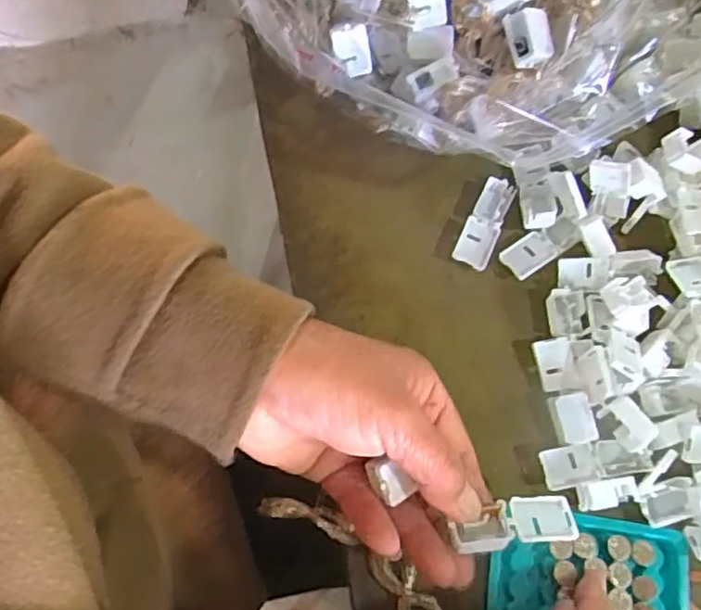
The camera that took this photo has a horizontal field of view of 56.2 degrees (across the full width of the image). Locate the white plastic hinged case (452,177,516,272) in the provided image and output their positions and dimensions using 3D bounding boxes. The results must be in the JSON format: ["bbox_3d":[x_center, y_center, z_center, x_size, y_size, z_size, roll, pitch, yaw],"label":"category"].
[{"bbox_3d":[0.074,-0.044,0.362,0.019,0.012,0.053,24,71,6],"label":"white plastic hinged case"}]

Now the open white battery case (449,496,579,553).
[{"bbox_3d":[0.071,0.095,0.283,0.055,0.013,0.020,-8,70,-13],"label":"open white battery case"}]

